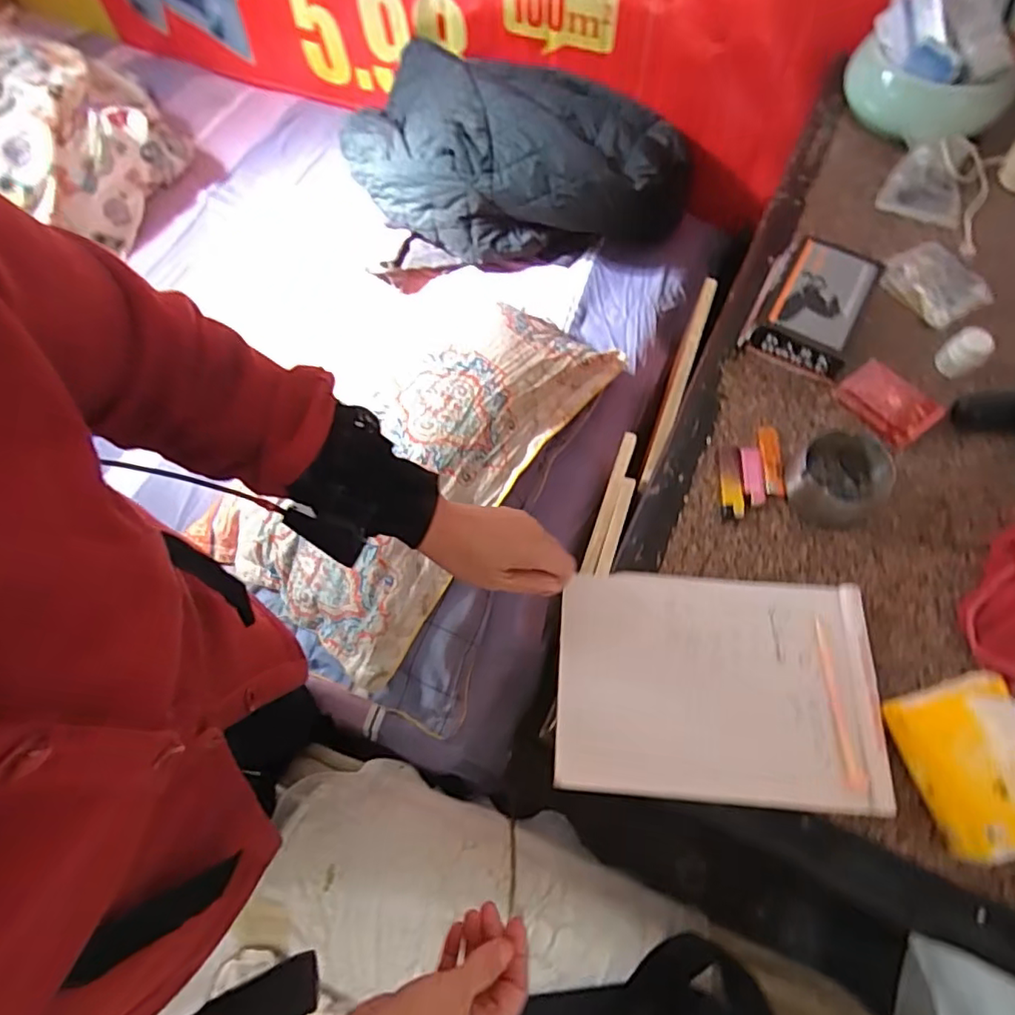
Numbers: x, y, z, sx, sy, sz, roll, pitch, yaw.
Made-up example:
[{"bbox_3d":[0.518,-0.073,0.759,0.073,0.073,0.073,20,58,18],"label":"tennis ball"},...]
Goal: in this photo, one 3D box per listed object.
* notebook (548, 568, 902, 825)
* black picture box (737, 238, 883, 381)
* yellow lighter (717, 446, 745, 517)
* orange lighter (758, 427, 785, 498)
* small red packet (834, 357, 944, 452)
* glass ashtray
[{"bbox_3d":[0.181,0.156,0.522,0.267,0.018,0.190,1,67,8],"label":"notebook"},{"bbox_3d":[0.348,-0.231,0.676,0.116,0.055,0.153,28,69,15],"label":"black picture box"},{"bbox_3d":[0.234,-0.028,0.613,0.023,0.012,0.085,4,65,5],"label":"yellow lighter"},{"bbox_3d":[0.279,-0.049,0.619,0.022,0.008,0.081,5,65,5],"label":"orange lighter"},{"bbox_3d":[0.409,-0.114,0.627,0.062,0.027,0.090,-35,68,-13],"label":"small red packet"},{"bbox_3d":[0.329,-0.030,0.585,0.082,0.044,0.086,-1,65,2],"label":"glass ashtray"}]

